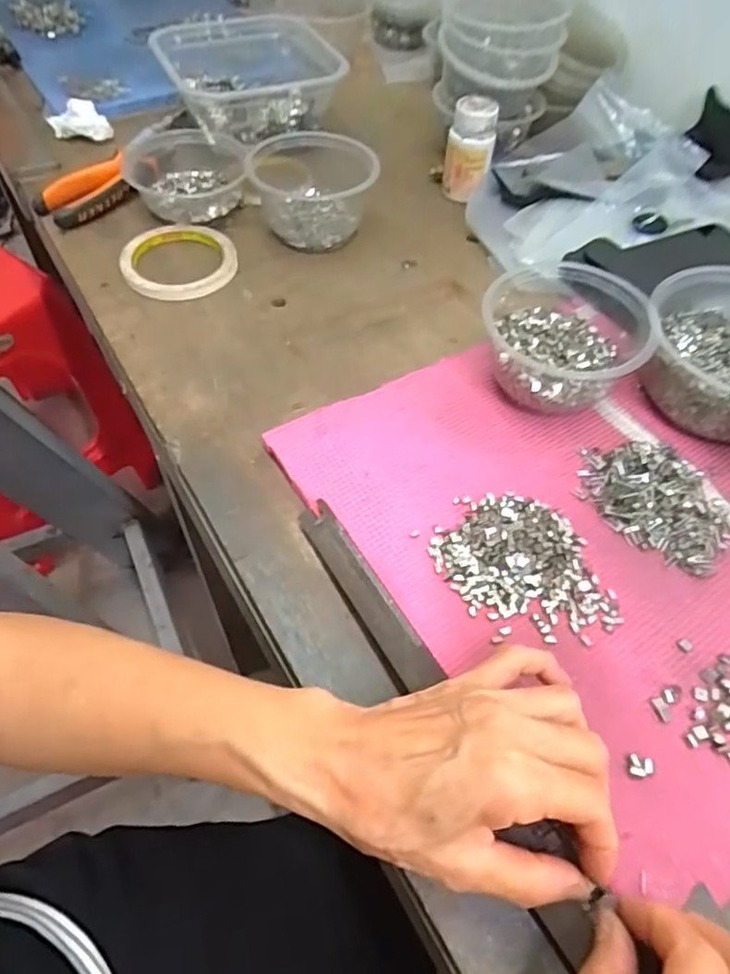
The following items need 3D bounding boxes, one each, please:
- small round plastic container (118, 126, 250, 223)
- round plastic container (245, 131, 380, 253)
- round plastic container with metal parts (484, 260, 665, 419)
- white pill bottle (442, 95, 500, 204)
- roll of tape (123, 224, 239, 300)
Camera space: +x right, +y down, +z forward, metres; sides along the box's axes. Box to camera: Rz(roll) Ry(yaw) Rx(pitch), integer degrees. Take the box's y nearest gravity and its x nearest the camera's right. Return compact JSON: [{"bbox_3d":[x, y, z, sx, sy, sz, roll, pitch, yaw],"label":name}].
[{"bbox_3d":[-0.171,-0.300,0.595,0.112,0.046,0.121,0,55,-1],"label":"small round plastic container"},{"bbox_3d":[-0.049,-0.280,0.573,0.113,0.060,0.122,-5,56,-7],"label":"round plastic container"},{"bbox_3d":[0.141,-0.105,0.447,0.107,0.065,0.102,2,55,-2],"label":"round plastic container with metal parts"},{"bbox_3d":[0.102,-0.329,0.603,0.045,0.080,0.049,7,55,1],"label":"white pill bottle"},{"bbox_3d":[-0.161,-0.199,0.543,0.094,0.017,0.095,-2,56,-5],"label":"roll of tape"}]

